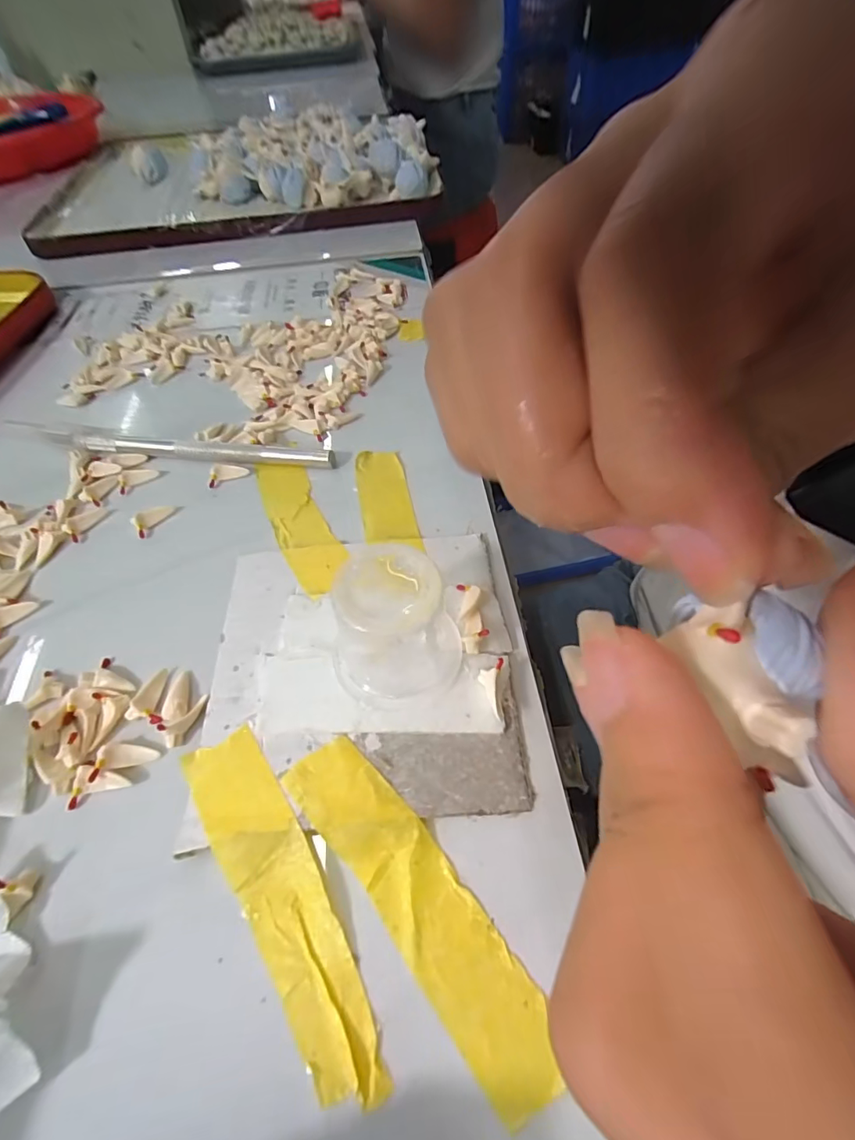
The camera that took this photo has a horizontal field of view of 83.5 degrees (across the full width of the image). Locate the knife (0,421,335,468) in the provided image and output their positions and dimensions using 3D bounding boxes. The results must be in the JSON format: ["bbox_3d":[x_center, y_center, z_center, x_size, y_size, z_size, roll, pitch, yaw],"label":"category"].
[{"bbox_3d":[-0.110,-0.054,0.208,0.143,0.010,0.008,5,54,7],"label":"knife"}]

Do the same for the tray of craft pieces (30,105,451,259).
[{"bbox_3d":[-0.152,-0.335,0.397,0.304,0.036,0.234,-8,54,-2],"label":"tray of craft pieces"}]

